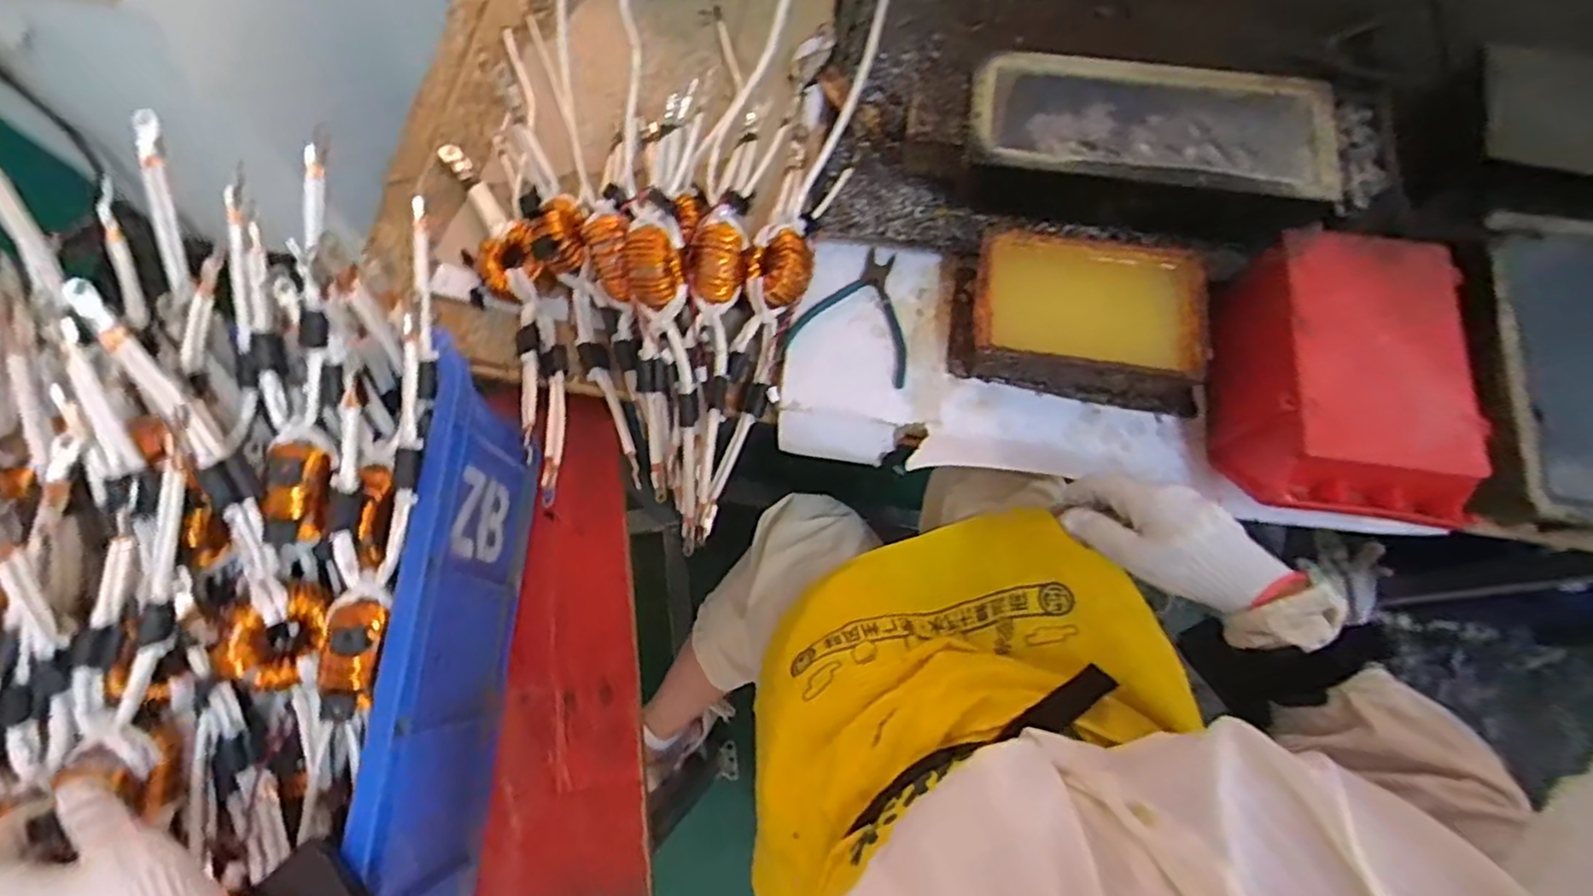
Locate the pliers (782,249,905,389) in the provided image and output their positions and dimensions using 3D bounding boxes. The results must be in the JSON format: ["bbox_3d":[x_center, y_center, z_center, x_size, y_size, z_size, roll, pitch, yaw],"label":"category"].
[{"bbox_3d":[0.064,-0.139,0.683,0.123,0.009,0.134,18,73,6],"label":"pliers"}]

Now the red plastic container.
[{"bbox_3d":[0.452,-0.057,0.581,0.156,0.111,0.244,2,72,2],"label":"red plastic container"}]

